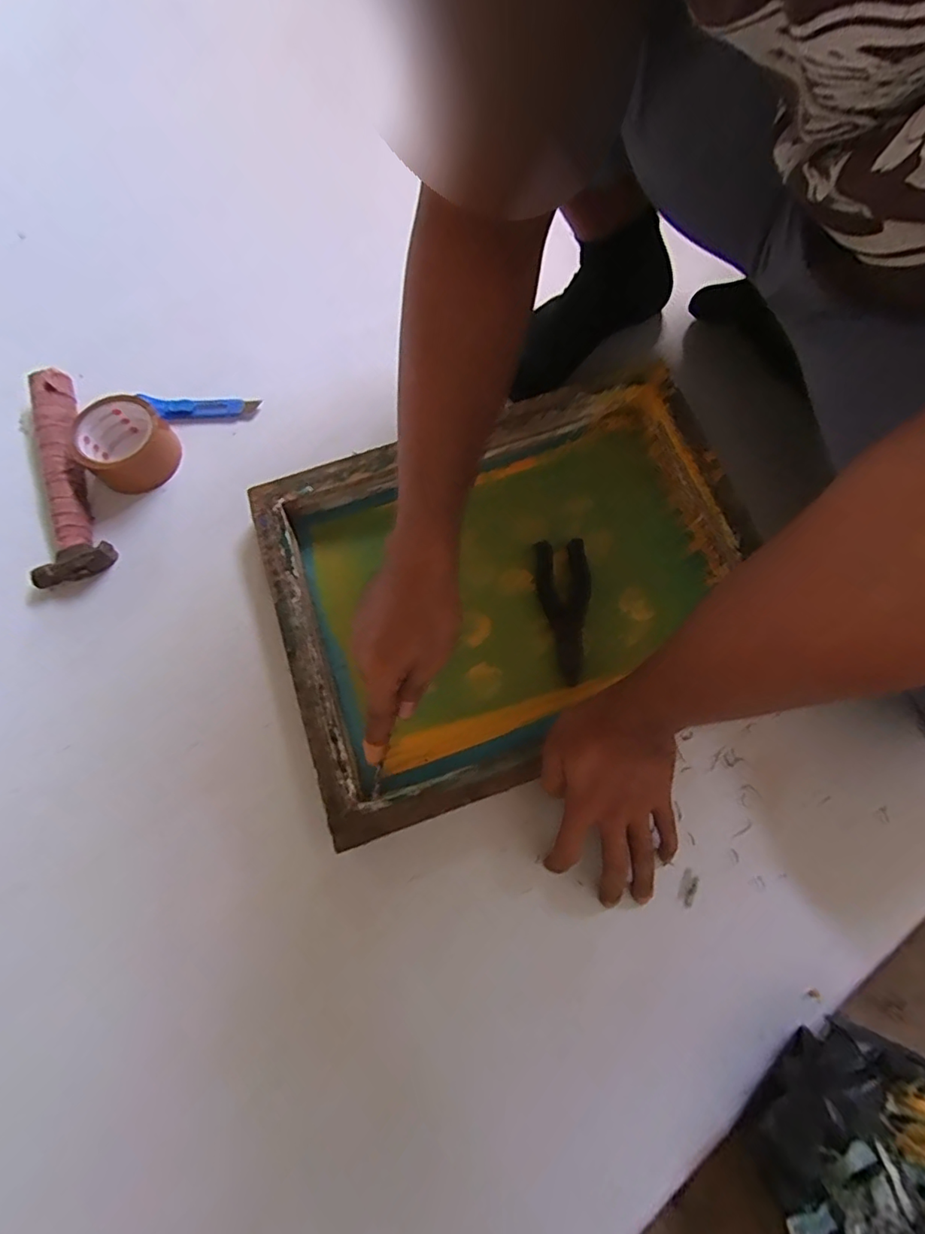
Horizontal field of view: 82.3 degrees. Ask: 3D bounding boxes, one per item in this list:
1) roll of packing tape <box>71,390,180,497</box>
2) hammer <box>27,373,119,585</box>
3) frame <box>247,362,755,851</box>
[{"bbox_3d":[-0.366,-0.187,0.580,0.095,0.042,0.095,0,72,0],"label":"roll of packing tape"},{"bbox_3d":[-0.448,-0.155,0.584,0.079,0.033,0.256,-20,73,-6],"label":"hammer"},{"bbox_3d":[0.043,-0.029,0.525,0.460,0.050,0.352,-18,74,-4],"label":"frame"}]

